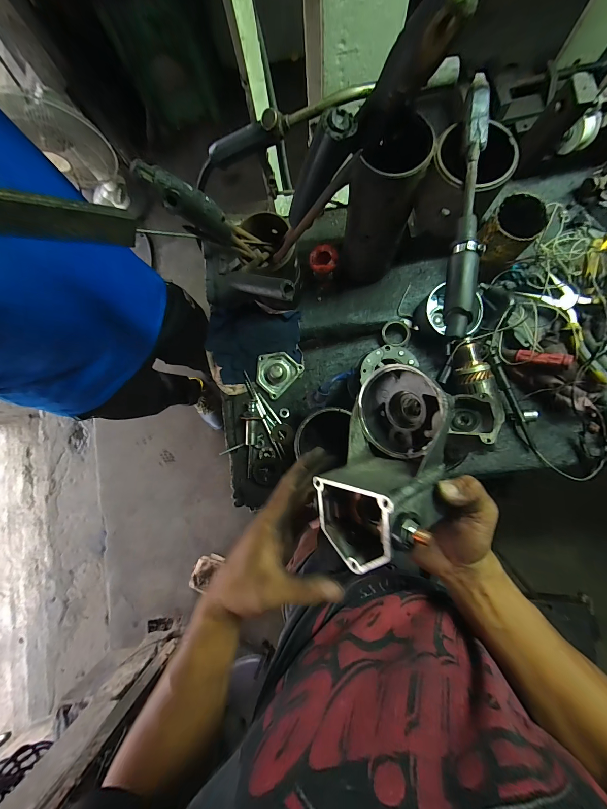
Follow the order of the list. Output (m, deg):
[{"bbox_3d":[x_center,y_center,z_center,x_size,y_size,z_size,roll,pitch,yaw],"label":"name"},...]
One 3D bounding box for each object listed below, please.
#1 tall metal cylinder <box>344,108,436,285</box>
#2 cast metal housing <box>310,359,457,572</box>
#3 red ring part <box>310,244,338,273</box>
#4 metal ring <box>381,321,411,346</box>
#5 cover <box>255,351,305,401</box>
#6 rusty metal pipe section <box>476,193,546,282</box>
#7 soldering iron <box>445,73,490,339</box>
[{"bbox_3d":[0.106,-0.270,0.442,0.086,0.245,0.091,14,84,6],"label":"tall metal cylinder"},{"bbox_3d":[0.078,0.054,0.267,0.101,0.099,0.169,27,86,7],"label":"cast metal housing"},{"bbox_3d":[0.035,-0.247,0.517,0.045,0.018,0.042,5,83,5],"label":"red ring part"},{"bbox_3d":[0.162,-0.126,0.535,0.048,0.012,0.048,1,83,5],"label":"metal ring"},{"bbox_3d":[-0.052,-0.061,0.537,0.070,0.033,0.077,44,88,8],"label":"cover"},{"bbox_3d":[0.314,-0.263,0.473,0.073,0.103,0.075,43,88,8],"label":"rusty metal pipe section"},{"bbox_3d":[0.171,-0.202,0.313,0.027,0.027,0.268,7,83,6],"label":"soldering iron"}]

